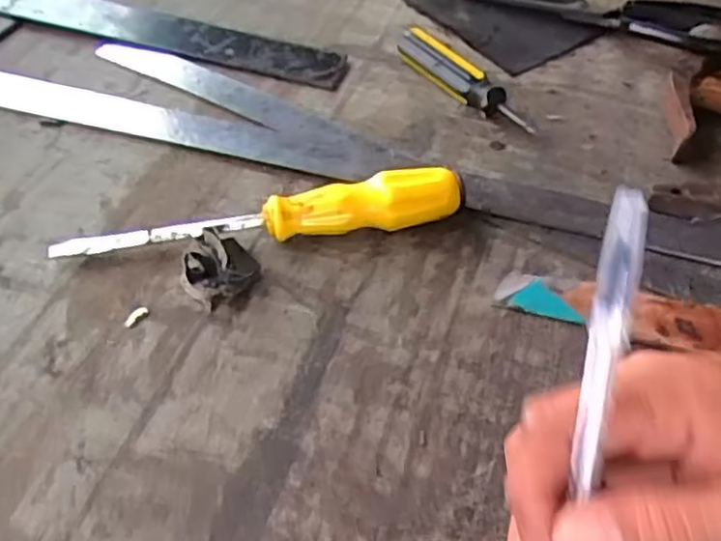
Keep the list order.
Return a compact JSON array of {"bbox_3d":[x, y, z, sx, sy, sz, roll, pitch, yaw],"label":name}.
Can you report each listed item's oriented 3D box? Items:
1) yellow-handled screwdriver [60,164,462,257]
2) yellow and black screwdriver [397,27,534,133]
[{"bbox_3d":[-0.047,-0.027,0.348,0.199,0.028,0.023,-6,50,-9],"label":"yellow-handled screwdriver"},{"bbox_3d":[0.065,-0.119,0.434,0.017,0.022,0.106,-34,60,-29],"label":"yellow and black screwdriver"}]

